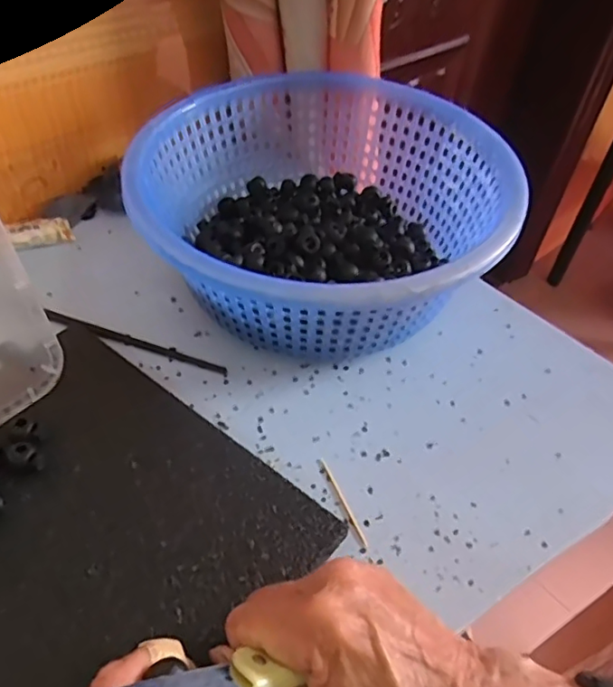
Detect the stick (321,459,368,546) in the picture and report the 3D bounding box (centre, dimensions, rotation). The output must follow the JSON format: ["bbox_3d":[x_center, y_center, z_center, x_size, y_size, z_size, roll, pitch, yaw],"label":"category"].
[{"bbox_3d":[0.023,0.094,0.353,0.004,0.004,0.059,-15,50,-19],"label":"stick"}]

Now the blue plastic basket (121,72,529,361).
[{"bbox_3d":[0.010,-0.094,0.448,0.262,0.110,0.268,3,46,-3],"label":"blue plastic basket"}]

